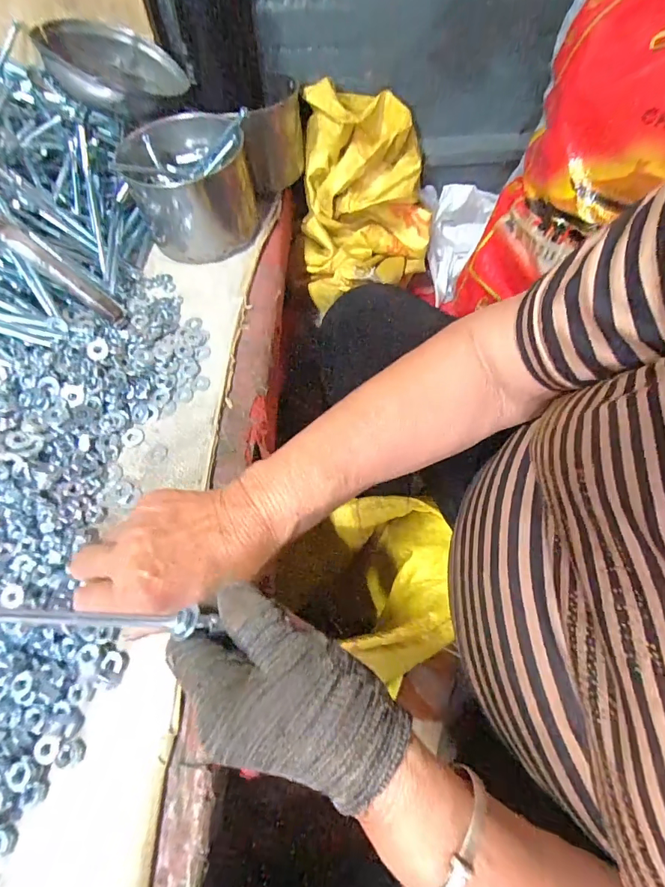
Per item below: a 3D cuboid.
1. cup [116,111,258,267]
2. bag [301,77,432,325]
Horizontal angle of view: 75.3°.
[{"bbox_3d":[-0.155,-0.285,0.490,0.132,0.106,0.115,-7,58,0],"label":"cup"},{"bbox_3d":[0.041,-0.314,0.569,0.183,0.187,0.229,-2,58,2],"label":"bag"}]

